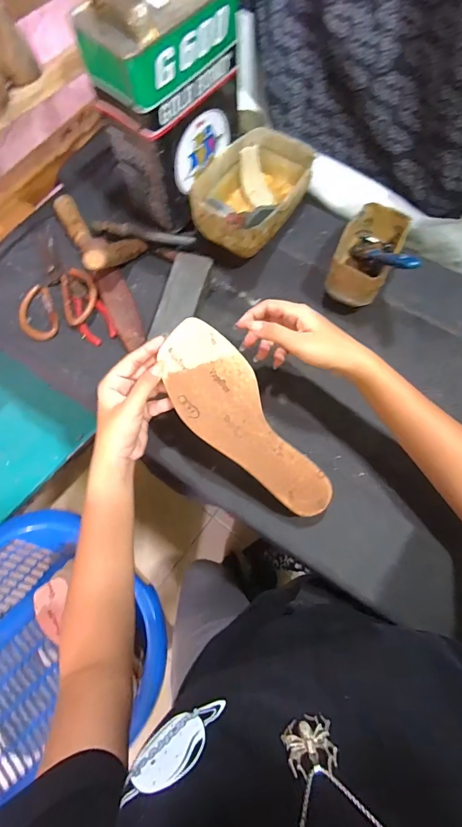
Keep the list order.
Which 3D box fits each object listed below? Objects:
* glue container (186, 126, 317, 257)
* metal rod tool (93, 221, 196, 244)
[{"bbox_3d":[0.030,-0.325,0.567,0.130,0.076,0.201,33,71,13],"label":"glue container"},{"bbox_3d":[-0.138,-0.285,0.607,0.164,0.015,0.020,13,68,5],"label":"metal rod tool"}]

